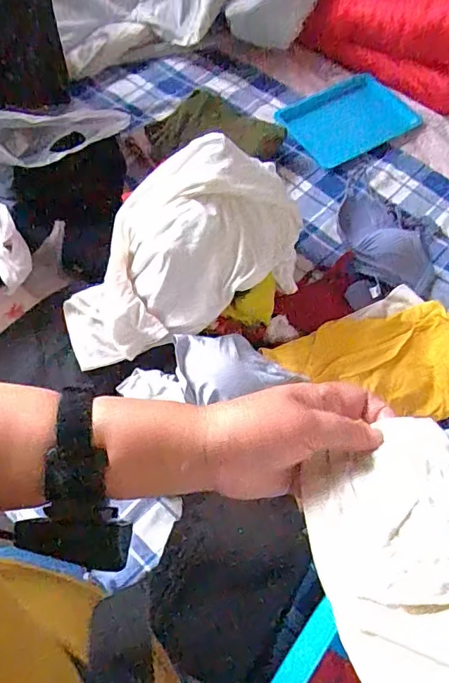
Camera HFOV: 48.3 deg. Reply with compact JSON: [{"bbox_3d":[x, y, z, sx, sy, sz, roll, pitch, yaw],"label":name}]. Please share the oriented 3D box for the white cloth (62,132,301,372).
[{"bbox_3d":[-0.057,-0.134,0.717,0.373,0.171,0.202,-25,65,-14],"label":"white cloth"}]

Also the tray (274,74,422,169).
[{"bbox_3d":[0.269,-0.490,1.094,0.288,0.026,0.203,-31,66,-17],"label":"tray"}]

